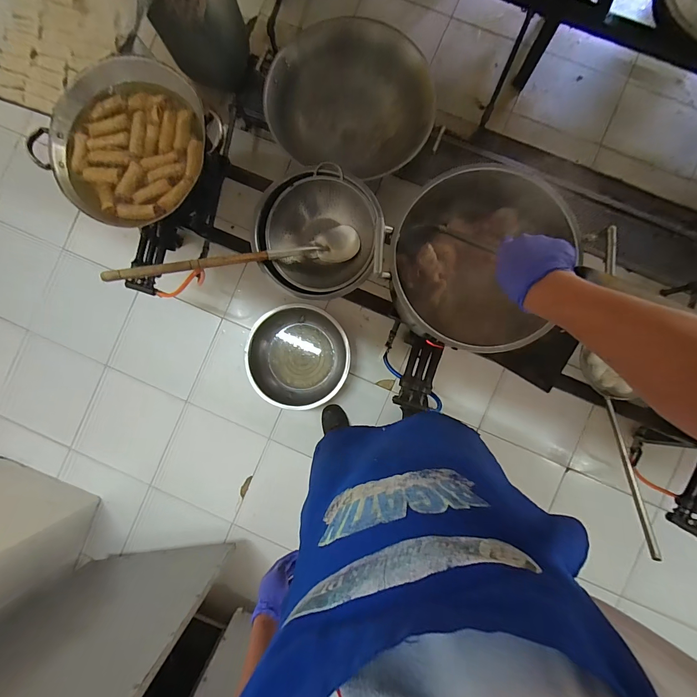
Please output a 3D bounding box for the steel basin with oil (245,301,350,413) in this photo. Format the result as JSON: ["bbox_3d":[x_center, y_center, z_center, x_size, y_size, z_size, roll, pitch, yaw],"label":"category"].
[{"bbox_3d":[-0.197,0.038,1.381,0.390,0.096,0.411,0,91,4],"label":"steel basin with oil"}]

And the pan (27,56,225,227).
[{"bbox_3d":[-0.638,-0.605,1.013,0.454,0.092,0.429,0,89,2],"label":"pan"}]

